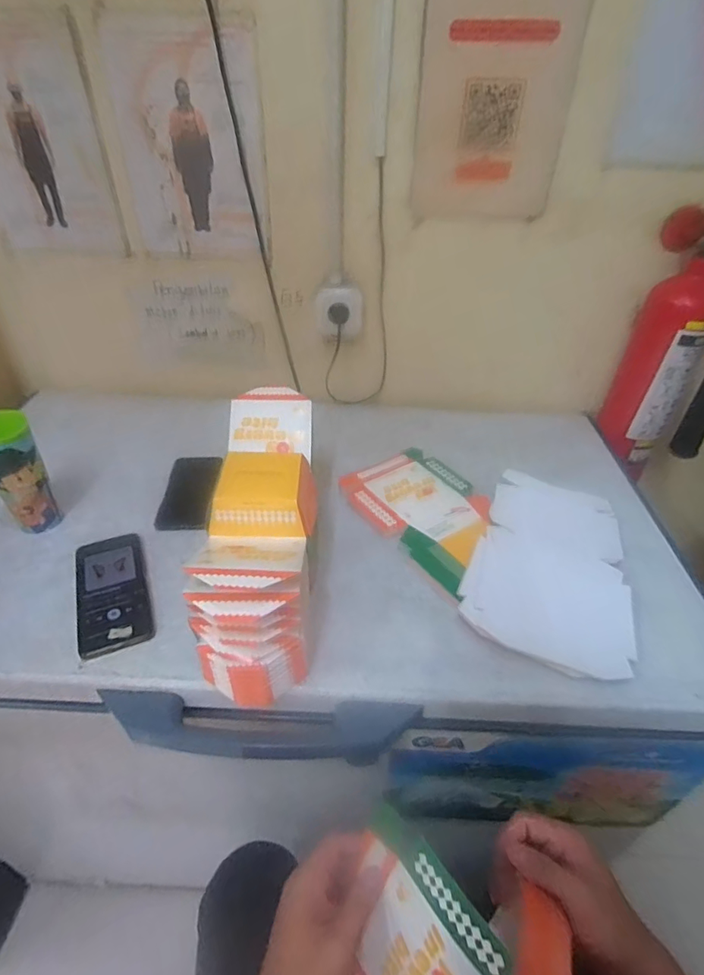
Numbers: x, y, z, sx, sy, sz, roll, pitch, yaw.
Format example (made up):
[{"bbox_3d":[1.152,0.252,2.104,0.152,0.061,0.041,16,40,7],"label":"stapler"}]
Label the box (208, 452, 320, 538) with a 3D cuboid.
[{"bbox_3d":[-0.097,0.008,0.571,0.112,0.051,0.109,1,39,-2],"label":"box"}]

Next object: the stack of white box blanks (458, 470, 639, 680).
[{"bbox_3d":[0.263,0.087,0.653,0.191,0.016,0.315,15,41,15],"label":"stack of white box blanks"}]

